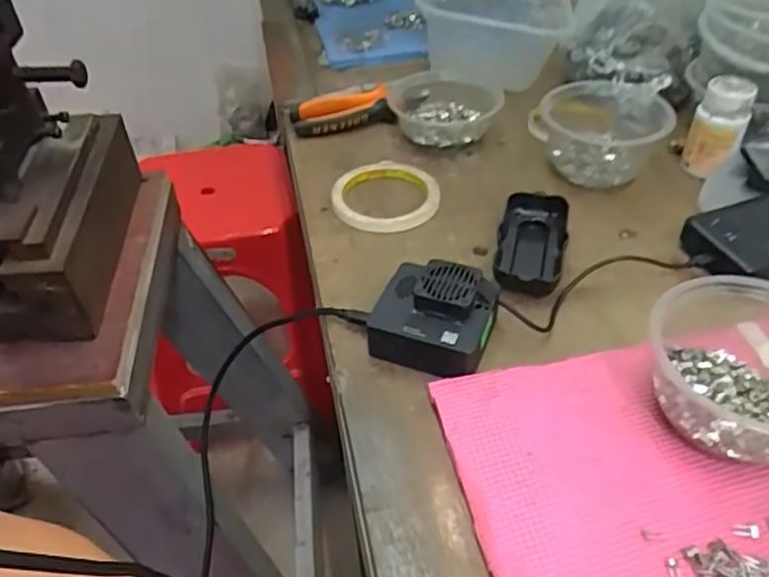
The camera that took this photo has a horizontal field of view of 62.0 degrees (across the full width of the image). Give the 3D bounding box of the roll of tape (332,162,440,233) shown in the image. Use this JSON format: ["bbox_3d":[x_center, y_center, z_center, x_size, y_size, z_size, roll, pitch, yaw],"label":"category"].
[{"bbox_3d":[0.001,-0.089,0.590,0.096,0.015,0.096,-3,43,2],"label":"roll of tape"}]

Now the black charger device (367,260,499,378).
[{"bbox_3d":[0.034,0.020,0.448,0.079,0.046,0.068,15,46,20],"label":"black charger device"}]

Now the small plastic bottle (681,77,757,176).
[{"bbox_3d":[0.305,-0.147,0.585,0.044,0.079,0.039,16,47,21],"label":"small plastic bottle"}]

